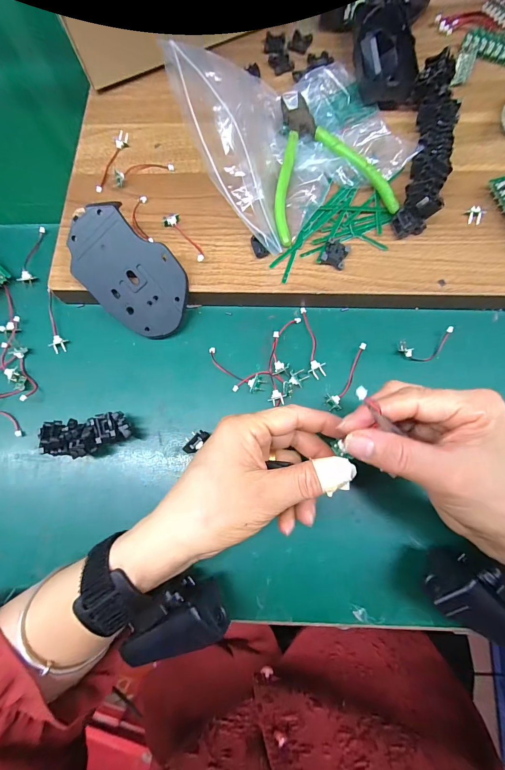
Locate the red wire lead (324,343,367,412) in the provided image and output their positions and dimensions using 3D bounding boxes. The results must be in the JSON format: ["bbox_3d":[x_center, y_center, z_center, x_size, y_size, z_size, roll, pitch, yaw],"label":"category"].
[{"bbox_3d":[0.080,-0.006,0.279,0.015,0.012,0.061,29,79,9],"label":"red wire lead"}]

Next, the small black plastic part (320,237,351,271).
[{"bbox_3d":[0.070,-0.111,0.280,0.021,0.008,0.022,21,78,7],"label":"small black plastic part"}]

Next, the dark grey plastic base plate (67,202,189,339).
[{"bbox_3d":[-0.102,-0.092,0.276,0.109,0.004,0.071,43,101,-12],"label":"dark grey plastic base plate"}]

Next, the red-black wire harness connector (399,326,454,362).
[{"bbox_3d":[0.151,-0.033,0.283,0.045,0.010,0.022,-15,76,-1],"label":"red-black wire harness connector"}]

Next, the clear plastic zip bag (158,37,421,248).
[{"bbox_3d":[0.042,-0.221,0.279,0.176,0.055,0.177,-35,77,-6],"label":"clear plastic zip bag"}]

